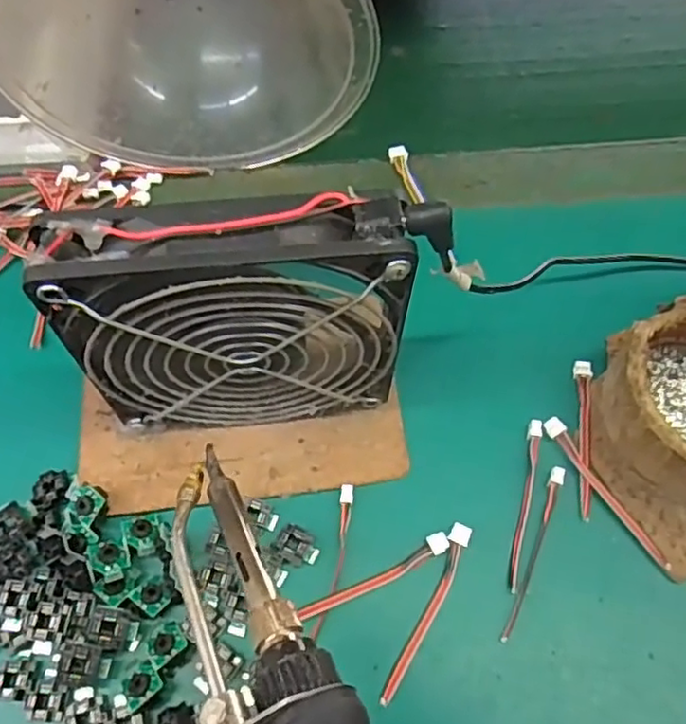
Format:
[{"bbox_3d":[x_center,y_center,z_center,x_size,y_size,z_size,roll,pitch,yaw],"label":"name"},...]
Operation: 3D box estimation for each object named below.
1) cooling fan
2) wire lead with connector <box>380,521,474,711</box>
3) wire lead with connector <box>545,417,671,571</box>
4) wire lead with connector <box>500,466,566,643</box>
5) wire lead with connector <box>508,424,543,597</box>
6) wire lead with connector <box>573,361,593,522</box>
[{"bbox_3d":[-0.037,-0.009,0.249,0.116,0.130,0.025,-5,64,-2],"label":"cooling fan"},{"bbox_3d":[0.035,0.101,0.262,0.008,0.004,0.075,24,66,12],"label":"wire lead with connector"},{"bbox_3d":[0.114,0.057,0.282,0.008,0.005,0.075,-27,67,-12],"label":"wire lead with connector"},{"bbox_3d":[0.080,0.079,0.272,0.006,0.004,0.077,23,66,11],"label":"wire lead with connector"},{"bbox_3d":[0.079,0.060,0.281,0.006,0.004,0.076,14,65,7],"label":"wire lead with connector"},{"bbox_3d":[0.110,0.034,0.296,0.008,0.004,0.077,9,64,5],"label":"wire lead with connector"}]

